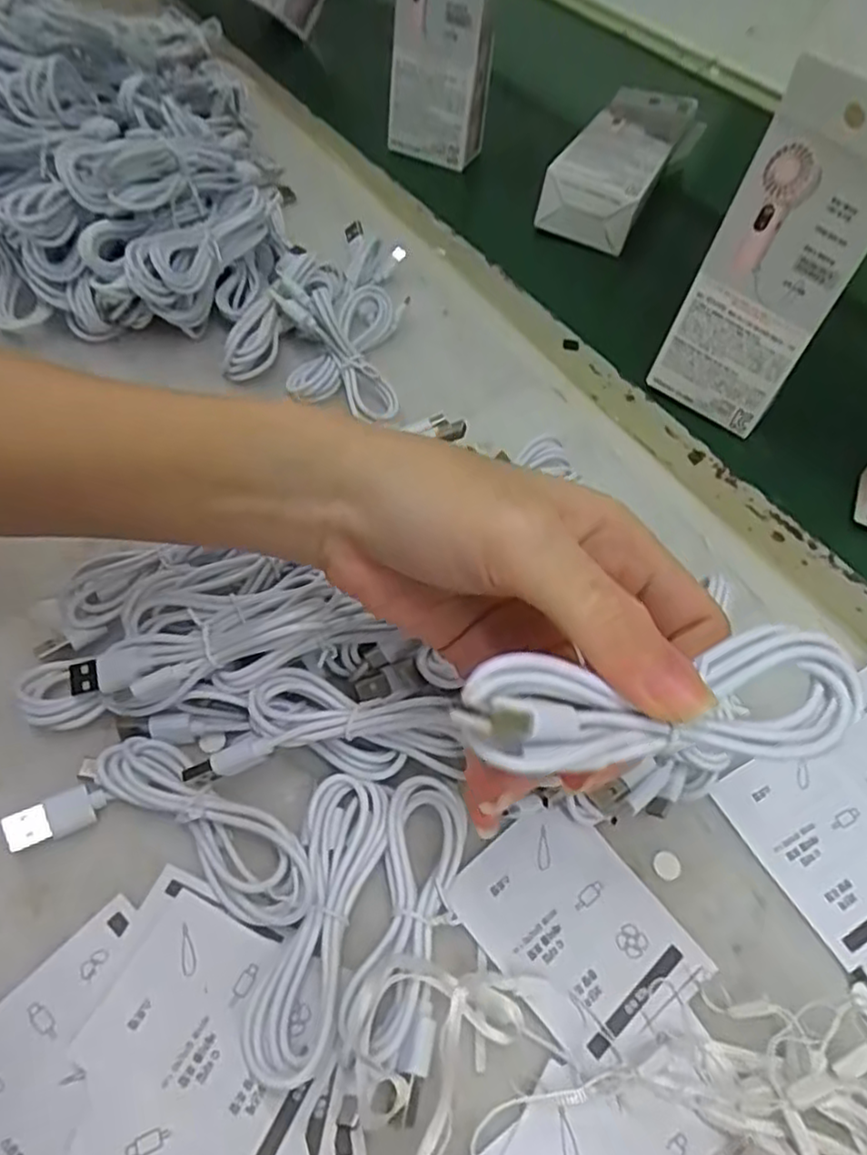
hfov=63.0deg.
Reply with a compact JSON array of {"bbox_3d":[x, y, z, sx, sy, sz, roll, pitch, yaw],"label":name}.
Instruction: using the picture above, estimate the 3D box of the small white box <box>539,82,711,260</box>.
[{"bbox_3d":[0.146,-0.314,0.537,0.068,0.046,0.178,26,56,14],"label":"small white box"}]

